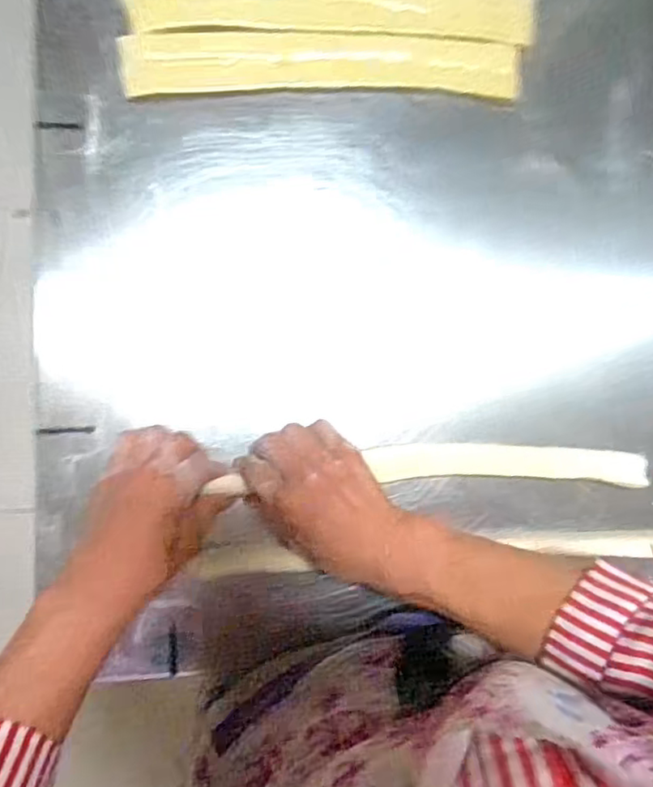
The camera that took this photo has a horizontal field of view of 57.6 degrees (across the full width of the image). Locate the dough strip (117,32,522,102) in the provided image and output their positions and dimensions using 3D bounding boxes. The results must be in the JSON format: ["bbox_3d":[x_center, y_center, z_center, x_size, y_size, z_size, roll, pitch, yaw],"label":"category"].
[{"bbox_3d":[0.002,-0.262,0.476,0.315,0.012,0.047,-2,87,-7],"label":"dough strip"}]

